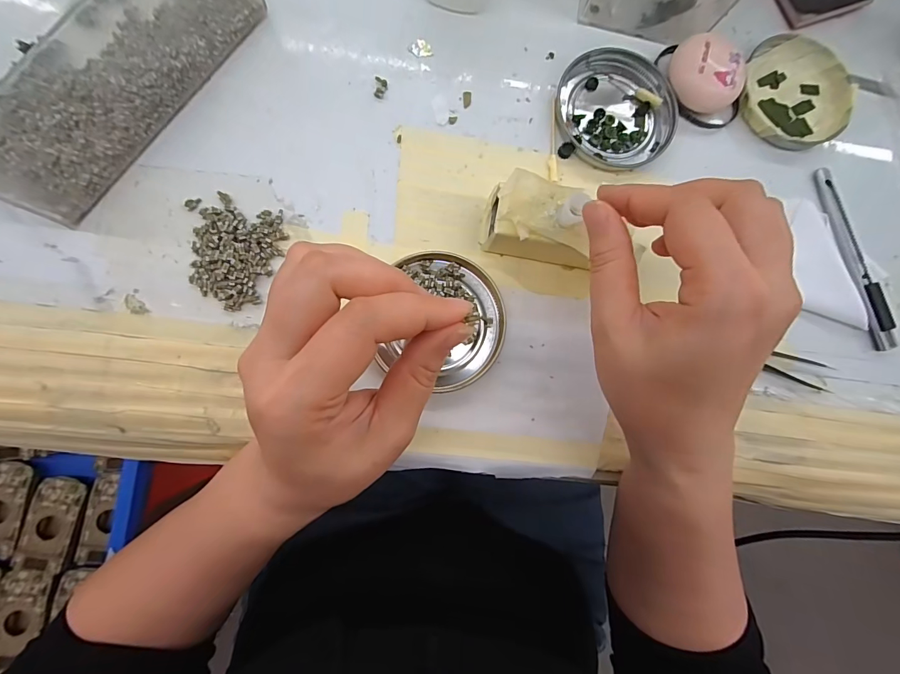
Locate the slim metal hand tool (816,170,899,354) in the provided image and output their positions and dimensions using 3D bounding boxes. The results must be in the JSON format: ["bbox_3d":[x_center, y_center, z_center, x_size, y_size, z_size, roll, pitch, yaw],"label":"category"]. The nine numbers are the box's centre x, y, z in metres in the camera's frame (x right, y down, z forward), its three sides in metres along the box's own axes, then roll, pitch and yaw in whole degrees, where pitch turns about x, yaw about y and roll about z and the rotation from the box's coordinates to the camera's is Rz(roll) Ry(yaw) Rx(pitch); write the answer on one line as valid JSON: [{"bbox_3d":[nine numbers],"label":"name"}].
[{"bbox_3d":[0.269,-0.053,0.268,0.014,0.010,0.126,-16,87,-7],"label":"slim metal hand tool"}]

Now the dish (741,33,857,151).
[{"bbox_3d":[0.239,-0.169,0.277,0.074,0.010,0.082,32,82,-2],"label":"dish"}]

